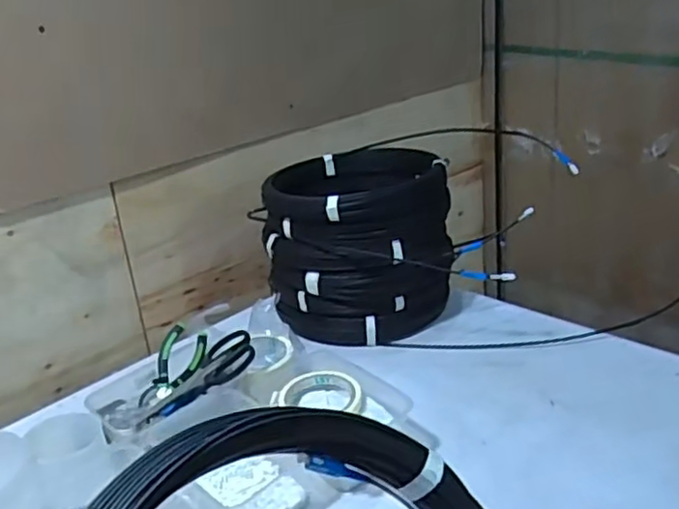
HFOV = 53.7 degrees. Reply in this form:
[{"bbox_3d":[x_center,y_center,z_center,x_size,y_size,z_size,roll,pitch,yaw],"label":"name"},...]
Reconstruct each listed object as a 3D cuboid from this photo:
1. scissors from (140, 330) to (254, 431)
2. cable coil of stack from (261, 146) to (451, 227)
[{"bbox_3d":[-0.178,0.158,0.839,0.171,0.028,0.067,-35,24,3],"label":"scissors"},{"bbox_3d":[0.025,-0.101,1.025,0.274,0.067,0.257,-4,22,2],"label":"cable coil of stack"}]

